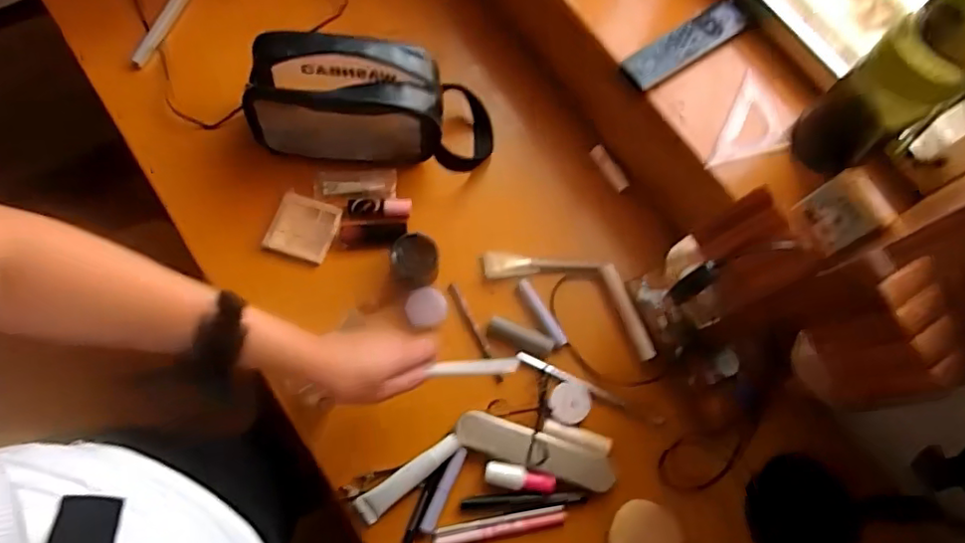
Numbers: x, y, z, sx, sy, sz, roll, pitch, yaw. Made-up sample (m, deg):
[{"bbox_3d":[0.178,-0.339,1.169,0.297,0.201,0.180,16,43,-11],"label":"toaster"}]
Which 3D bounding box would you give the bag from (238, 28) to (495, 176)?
[{"bbox_3d":[-0.123,-0.196,0.686,0.274,0.111,0.105,7,70,-3],"label":"bag"}]

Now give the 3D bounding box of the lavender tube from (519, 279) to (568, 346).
[{"bbox_3d":[0.067,0.045,0.671,0.017,0.011,0.085,-28,75,-14],"label":"lavender tube"}]

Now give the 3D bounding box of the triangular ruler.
[{"bbox_3d":[0.298,-0.152,0.652,0.069,0.009,0.134,29,71,0],"label":"triangular ruler"}]

